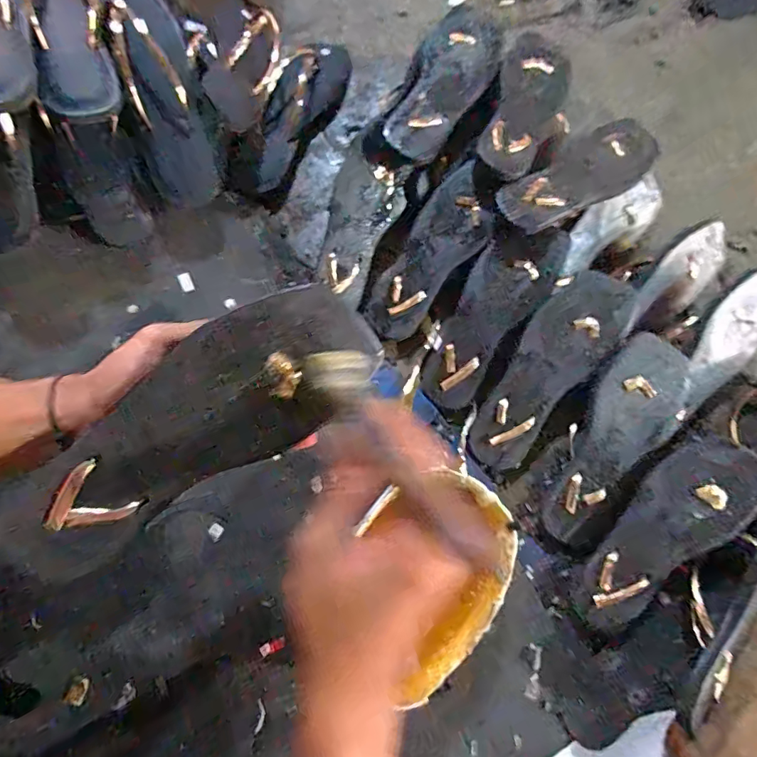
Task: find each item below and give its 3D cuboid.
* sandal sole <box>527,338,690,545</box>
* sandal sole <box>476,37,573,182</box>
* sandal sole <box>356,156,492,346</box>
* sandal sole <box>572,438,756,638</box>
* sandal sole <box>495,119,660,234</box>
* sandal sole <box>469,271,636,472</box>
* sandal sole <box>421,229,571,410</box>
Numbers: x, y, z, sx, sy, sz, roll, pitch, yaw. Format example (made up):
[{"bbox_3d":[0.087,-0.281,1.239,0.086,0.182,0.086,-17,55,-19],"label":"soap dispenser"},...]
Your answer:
[{"bbox_3d":[0.252,0.065,0.505,0.088,0.023,0.234,36,92,8],"label":"sandal sole"},{"bbox_3d":[0.180,-0.334,0.558,0.083,0.026,0.225,20,76,4],"label":"sandal sole"},{"bbox_3d":[0.061,-0.141,0.551,0.080,0.016,0.205,35,98,8],"label":"sandal sole"},{"bbox_3d":[0.286,0.154,0.470,0.233,0.012,0.084,-41,69,1],"label":"sandal sole"},{"bbox_3d":[0.247,-0.245,0.550,0.239,0.024,0.082,-29,76,-17],"label":"sandal sole"},{"bbox_3d":[0.186,-0.009,0.515,0.081,0.013,0.242,35,95,8],"label":"sandal sole"},{"bbox_3d":[0.124,-0.073,0.535,0.082,0.018,0.227,35,98,7],"label":"sandal sole"}]

